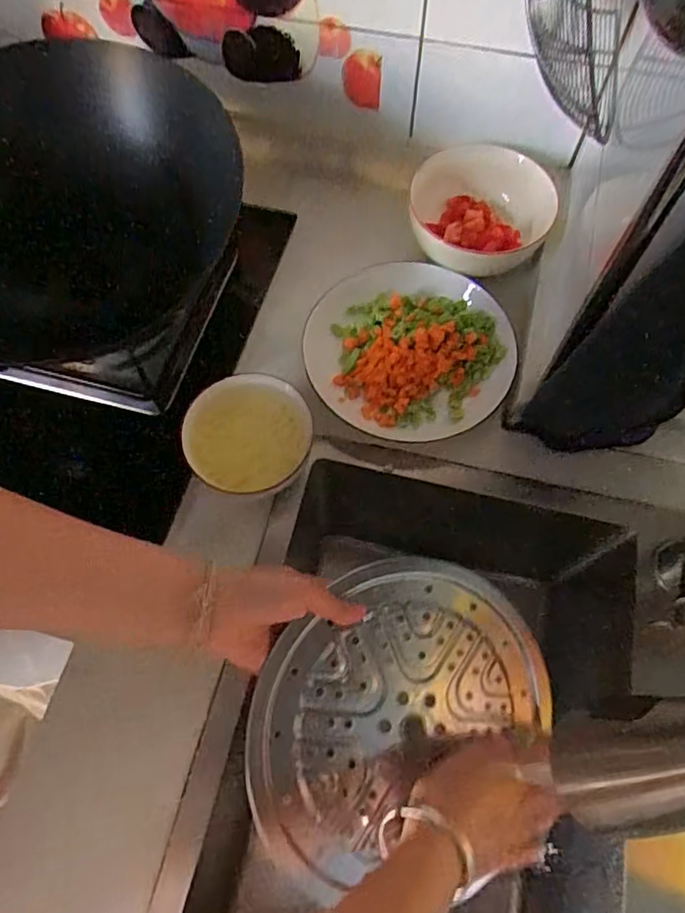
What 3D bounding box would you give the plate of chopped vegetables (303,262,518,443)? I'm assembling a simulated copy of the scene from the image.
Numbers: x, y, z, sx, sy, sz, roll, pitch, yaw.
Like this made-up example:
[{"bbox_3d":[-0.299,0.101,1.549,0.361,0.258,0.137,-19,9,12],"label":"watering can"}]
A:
[{"bbox_3d":[0.068,-0.110,0.578,0.204,0.037,0.190,0,65,0],"label":"plate of chopped vegetables"}]

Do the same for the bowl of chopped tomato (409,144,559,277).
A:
[{"bbox_3d":[0.146,-0.255,0.619,0.157,0.070,0.145,0,65,0],"label":"bowl of chopped tomato"}]

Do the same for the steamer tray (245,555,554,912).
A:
[{"bbox_3d":[0.055,0.193,0.435,0.238,0.017,0.220,12,77,-19],"label":"steamer tray"}]

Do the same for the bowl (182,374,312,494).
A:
[{"bbox_3d":[-0.082,-0.012,0.516,0.102,0.059,0.107,0,65,0],"label":"bowl"}]

